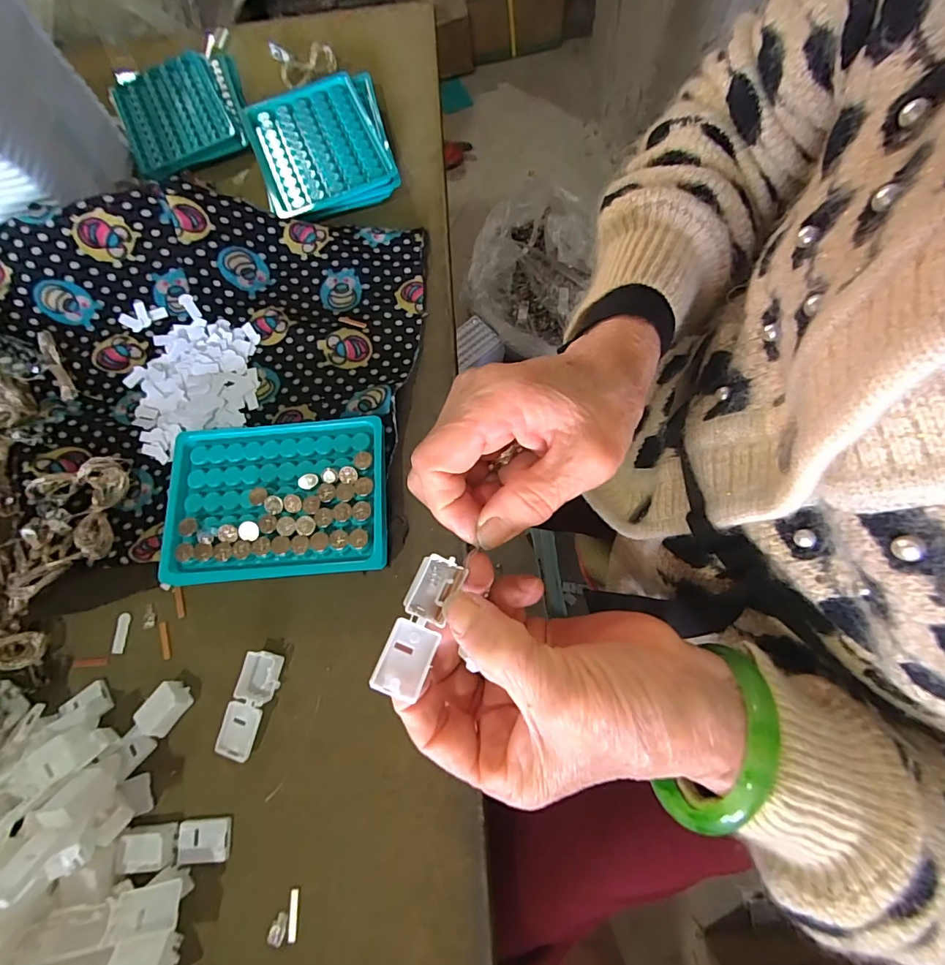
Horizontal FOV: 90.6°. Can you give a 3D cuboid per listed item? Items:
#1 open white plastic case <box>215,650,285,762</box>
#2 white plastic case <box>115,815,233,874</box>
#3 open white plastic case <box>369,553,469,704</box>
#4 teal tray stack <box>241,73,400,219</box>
[{"bbox_3d":[-0.127,0.125,0.265,0.023,0.009,0.056,17,74,10],"label":"open white plastic case"},{"bbox_3d":[-0.158,0.192,0.248,0.056,0.008,0.020,-6,72,3],"label":"white plastic case"},{"bbox_3d":[-0.021,0.057,0.188,0.019,0.013,0.055,19,68,6],"label":"open white plastic case"},{"bbox_3d":[-0.121,-0.274,0.379,0.106,0.021,0.132,-21,72,-2],"label":"teal tray stack"}]

